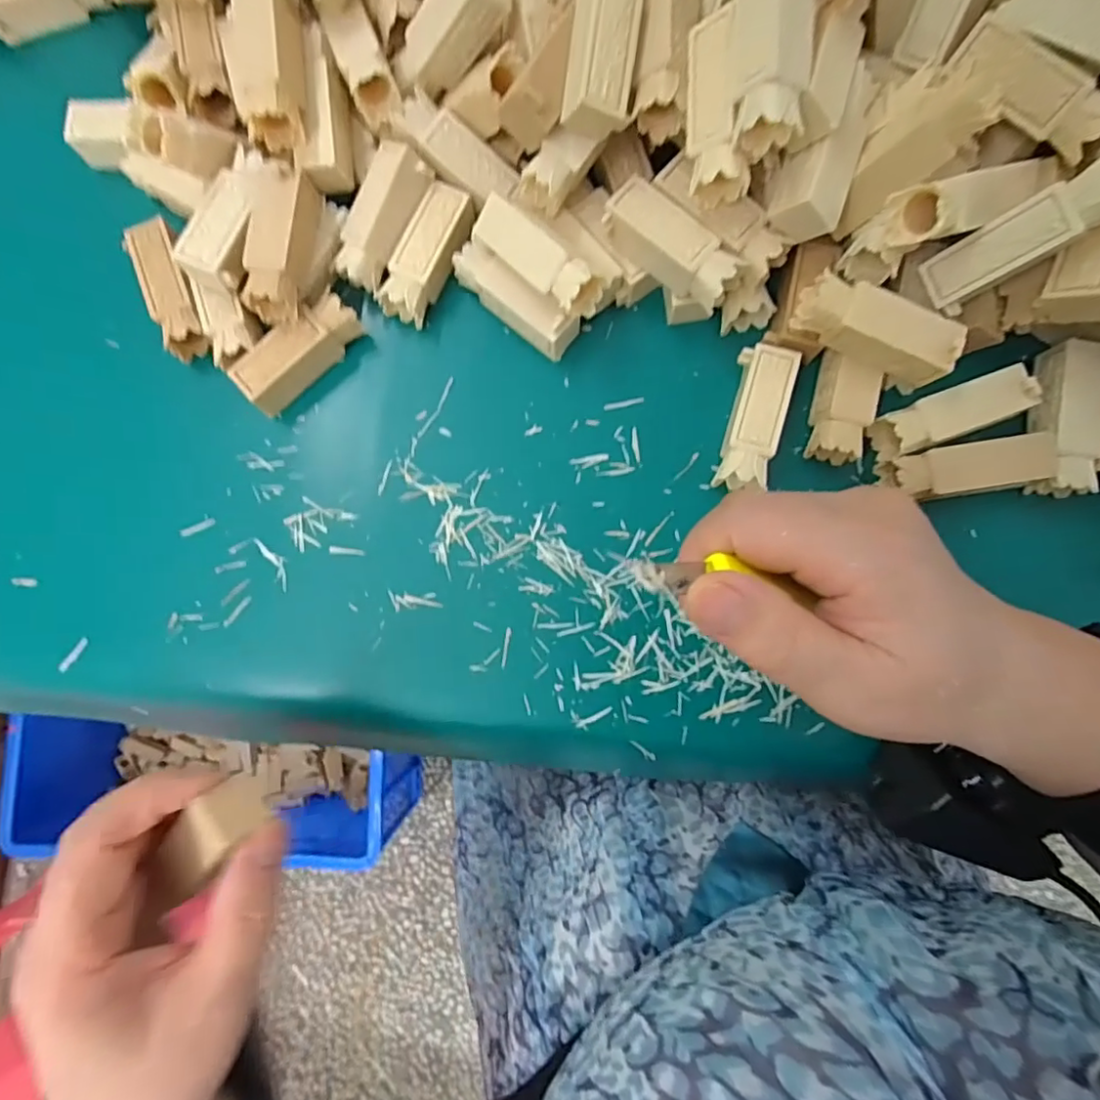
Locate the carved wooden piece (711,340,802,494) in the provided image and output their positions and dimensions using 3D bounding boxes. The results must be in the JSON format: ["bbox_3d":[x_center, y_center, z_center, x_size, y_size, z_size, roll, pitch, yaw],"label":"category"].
[{"bbox_3d":[0.089,-0.057,0.258,0.023,0.020,0.062,12,85,5],"label":"carved wooden piece"}]

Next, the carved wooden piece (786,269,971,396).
[{"bbox_3d":[0.130,-0.088,0.237,0.062,0.024,0.022,24,86,6],"label":"carved wooden piece"}]

